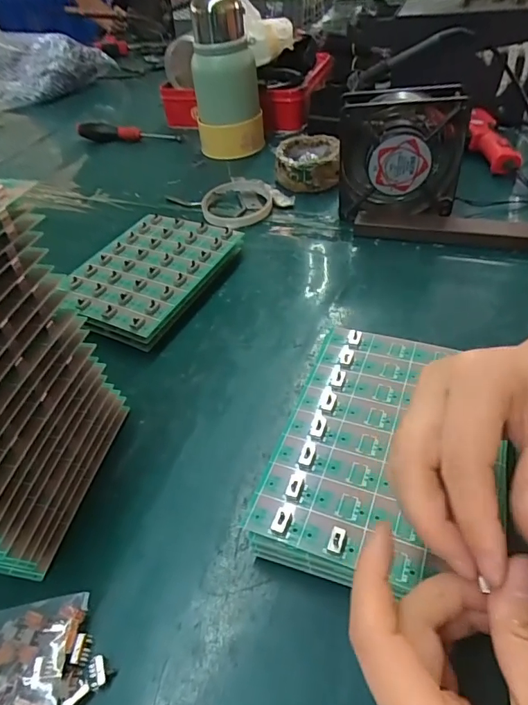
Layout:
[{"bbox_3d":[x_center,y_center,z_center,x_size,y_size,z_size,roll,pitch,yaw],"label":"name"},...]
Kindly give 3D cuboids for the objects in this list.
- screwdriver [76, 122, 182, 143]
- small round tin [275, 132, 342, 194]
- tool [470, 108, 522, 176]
[{"bbox_3d":[-0.220,-0.354,0.743,0.179,0.024,0.022,7,46,13],"label":"screwdriver"},{"bbox_3d":[0.056,-0.239,0.582,0.077,0.044,0.075,-3,45,3],"label":"small round tin"},{"bbox_3d":[0.286,-0.269,0.586,0.041,0.031,0.136,0,45,6],"label":"tool"}]

